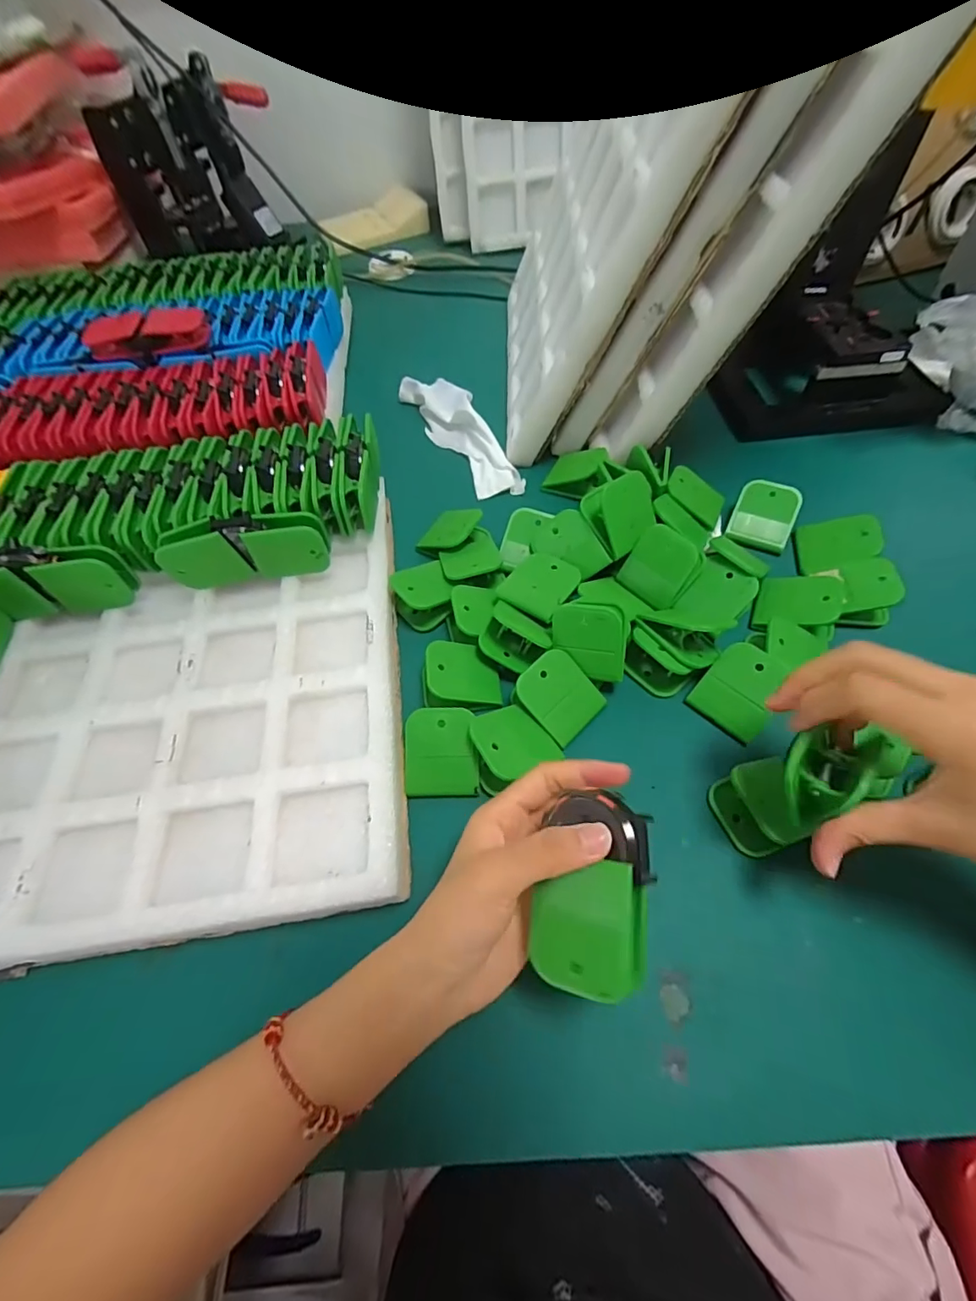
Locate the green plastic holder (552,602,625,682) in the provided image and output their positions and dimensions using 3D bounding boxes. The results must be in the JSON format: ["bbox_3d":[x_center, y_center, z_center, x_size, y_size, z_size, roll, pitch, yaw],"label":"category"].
[{"bbox_3d":[0.069,-0.007,0.345,0.047,0.051,0.018,4,21,23],"label":"green plastic holder"}]

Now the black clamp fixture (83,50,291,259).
[{"bbox_3d":[-0.409,-0.663,0.704,0.202,0.174,0.122,-25,59,-11],"label":"black clamp fixture"}]

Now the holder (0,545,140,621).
[{"bbox_3d":[-0.327,-0.052,0.377,0.104,0.059,0.026,-7,58,-2],"label":"holder"}]

